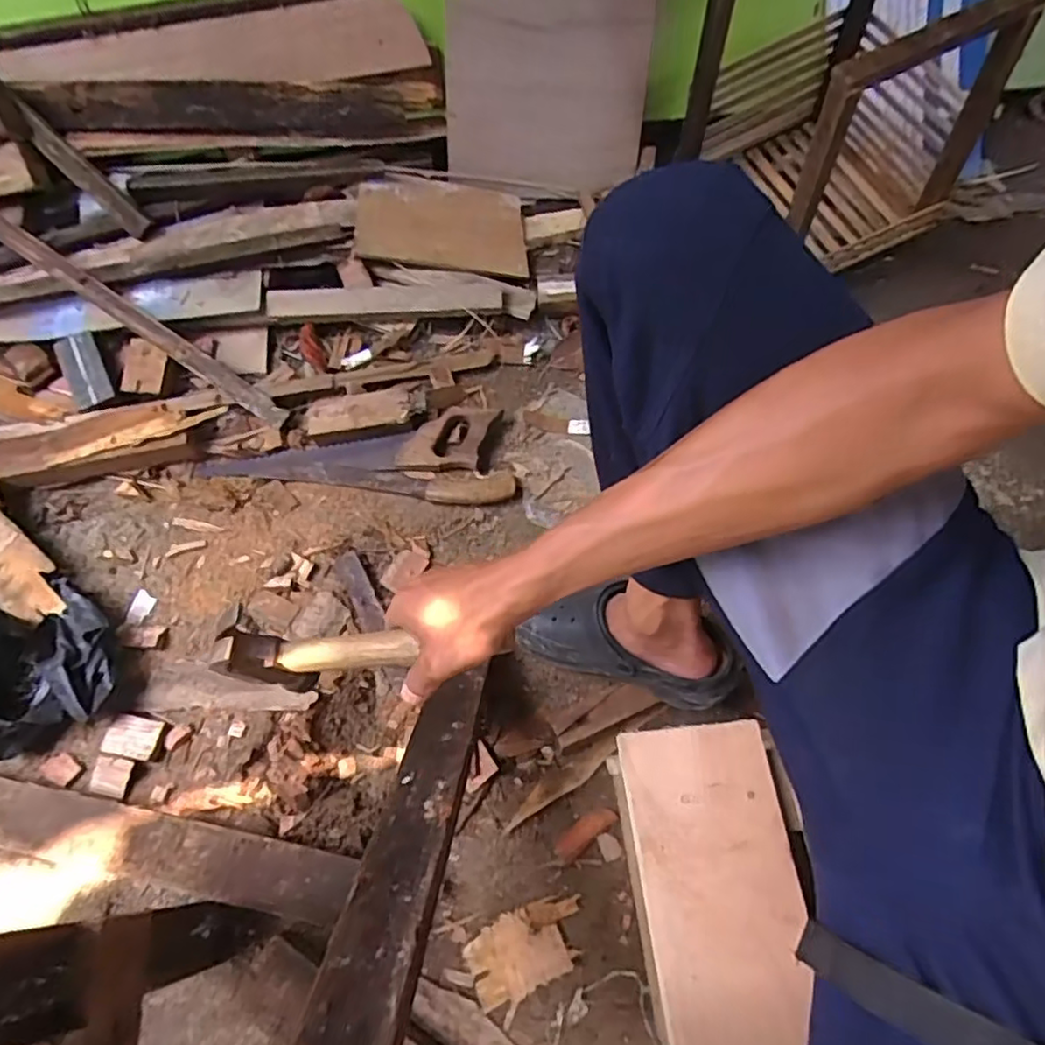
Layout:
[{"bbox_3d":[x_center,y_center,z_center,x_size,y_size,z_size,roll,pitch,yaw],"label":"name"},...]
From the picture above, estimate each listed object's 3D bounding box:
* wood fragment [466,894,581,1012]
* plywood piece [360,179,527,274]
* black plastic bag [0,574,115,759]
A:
[{"bbox_3d":[0.006,0.432,0.662,0.119,0.010,0.068,-20,66,-12],"label":"wood fragment"},{"bbox_3d":[-0.126,-0.473,1.038,0.263,0.021,0.153,1,77,-12],"label":"plywood piece"},{"bbox_3d":[-0.540,0.153,0.724,0.146,0.093,0.173,-22,66,-13],"label":"black plastic bag"}]

